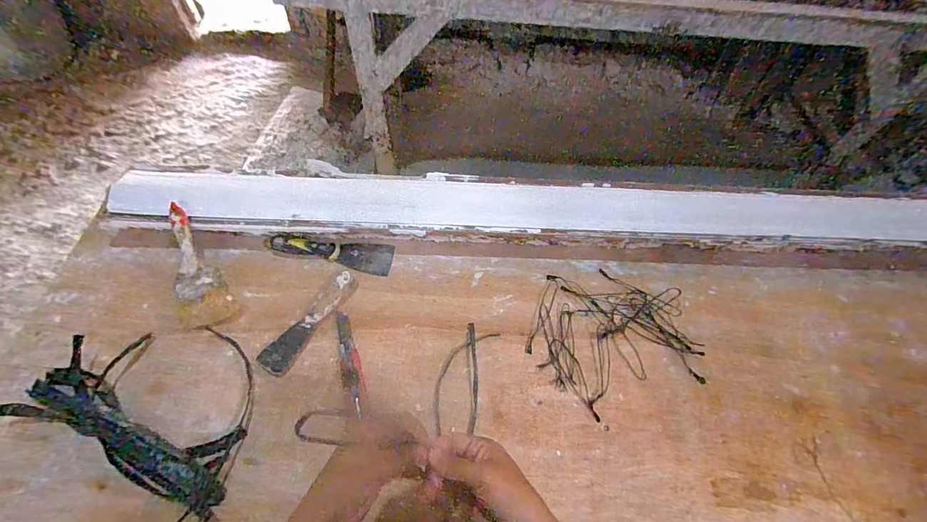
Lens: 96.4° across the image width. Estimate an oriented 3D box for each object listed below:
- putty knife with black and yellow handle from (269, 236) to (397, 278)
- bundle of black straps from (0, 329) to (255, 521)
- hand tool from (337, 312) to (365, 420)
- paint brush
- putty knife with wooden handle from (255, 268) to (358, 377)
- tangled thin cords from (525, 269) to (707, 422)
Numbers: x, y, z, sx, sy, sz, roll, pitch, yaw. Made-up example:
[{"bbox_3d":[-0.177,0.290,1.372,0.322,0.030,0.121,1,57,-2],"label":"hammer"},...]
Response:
[{"bbox_3d":[-0.211,-0.015,0.660,0.192,0.026,0.057,6,57,0],"label":"putty knife with black and yellow handle"},{"bbox_3d":[-0.383,0.177,0.521,0.288,0.028,0.207,30,60,15],"label":"bundle of black straps"},{"bbox_3d":[-0.157,0.137,0.574,0.027,0.010,0.141,-12,58,-12],"label":"hand tool"},{"bbox_3d":[-0.397,0.005,0.606,0.070,0.016,0.192,-22,80,-18],"label":"paint brush"},{"bbox_3d":[-0.220,0.082,0.596,0.043,0.020,0.172,29,59,14],"label":"putty knife with wooden handle"},{"bbox_3d":[0.226,0.115,0.610,0.239,0.019,0.214,19,57,8],"label":"tangled thin cords"}]

